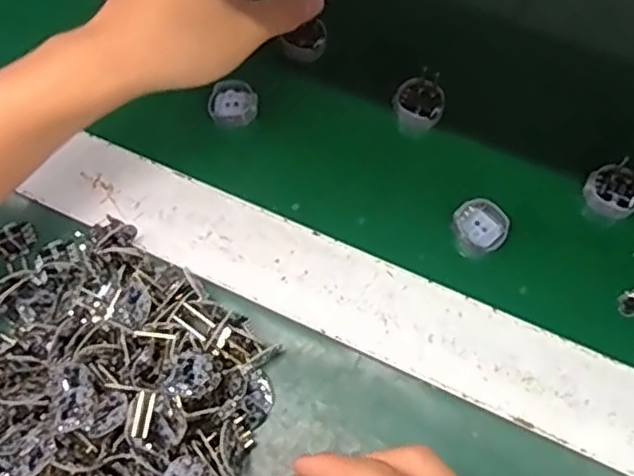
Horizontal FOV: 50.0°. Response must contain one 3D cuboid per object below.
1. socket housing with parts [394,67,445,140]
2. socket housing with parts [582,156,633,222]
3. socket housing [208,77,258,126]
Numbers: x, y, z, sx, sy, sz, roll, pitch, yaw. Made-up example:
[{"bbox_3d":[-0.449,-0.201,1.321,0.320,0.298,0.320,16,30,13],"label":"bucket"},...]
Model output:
[{"bbox_3d":[0.061,-0.081,0.403,0.030,0.026,0.028,-1,67,2],"label":"socket housing with parts"},{"bbox_3d":[0.164,-0.027,0.375,0.030,0.022,0.027,32,72,15],"label":"socket housing with parts"},{"bbox_3d":[-0.051,-0.082,0.414,0.028,0.013,0.029,-3,67,2],"label":"socket housing"}]

